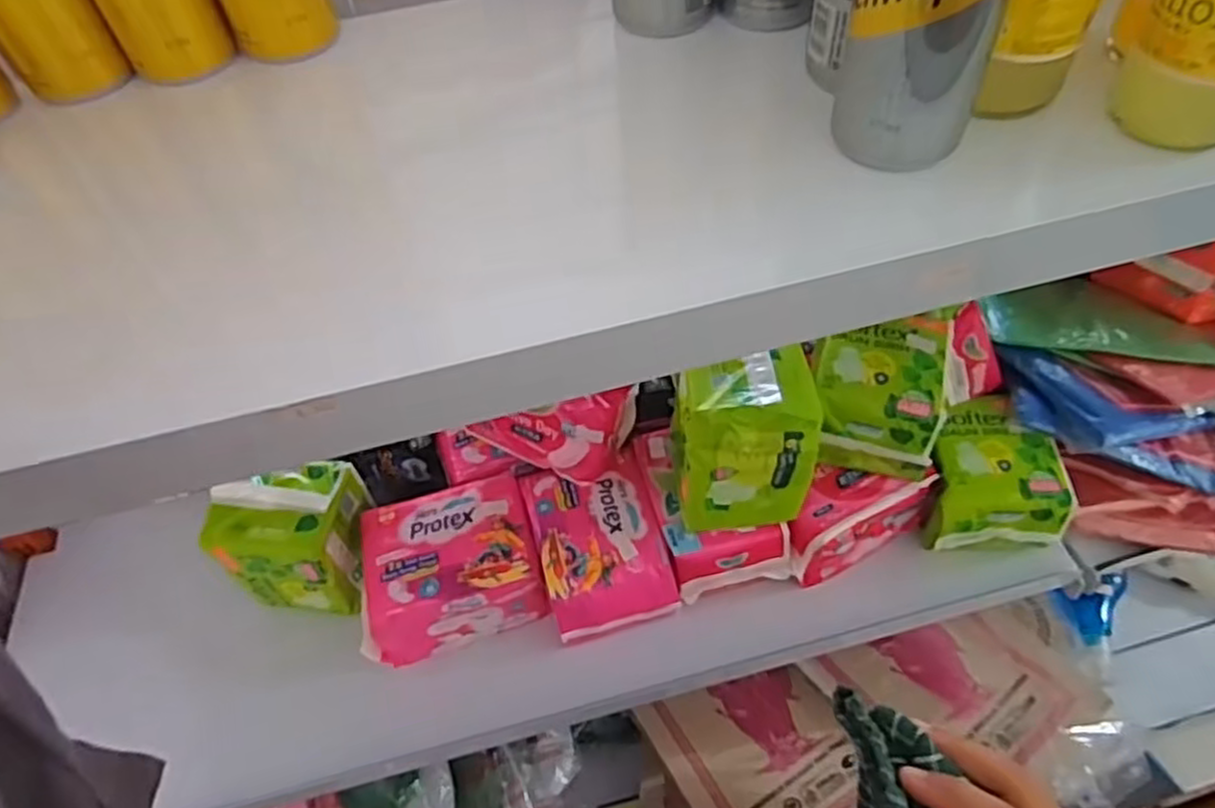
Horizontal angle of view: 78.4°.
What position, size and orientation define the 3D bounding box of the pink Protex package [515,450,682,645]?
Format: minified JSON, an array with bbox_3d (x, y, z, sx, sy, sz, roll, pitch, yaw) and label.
[{"bbox_3d":[-0.008,0.106,0.579,0.092,0.050,0.124,-15,53,-7],"label":"pink Protex package"}]

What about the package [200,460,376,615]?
[{"bbox_3d":[-0.245,0.102,0.590,0.091,0.098,0.088,2,53,6],"label":"package"}]

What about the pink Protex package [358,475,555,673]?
[{"bbox_3d":[-0.125,0.127,0.584,0.137,0.067,0.100,-16,53,-7],"label":"pink Protex package"}]

